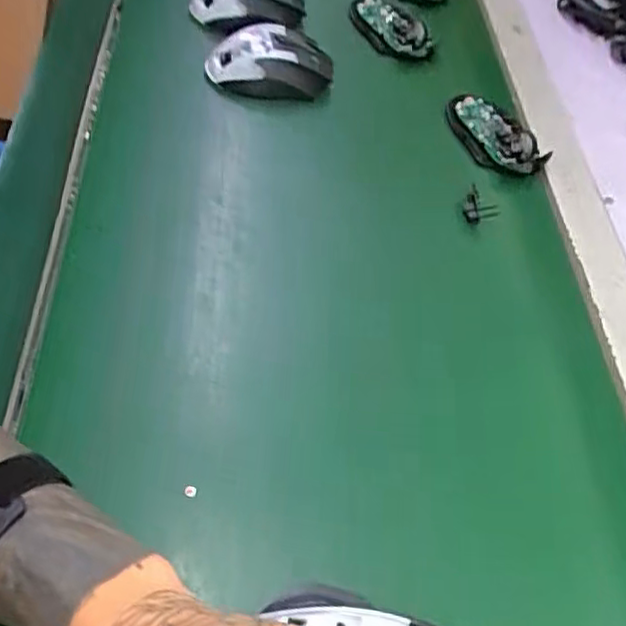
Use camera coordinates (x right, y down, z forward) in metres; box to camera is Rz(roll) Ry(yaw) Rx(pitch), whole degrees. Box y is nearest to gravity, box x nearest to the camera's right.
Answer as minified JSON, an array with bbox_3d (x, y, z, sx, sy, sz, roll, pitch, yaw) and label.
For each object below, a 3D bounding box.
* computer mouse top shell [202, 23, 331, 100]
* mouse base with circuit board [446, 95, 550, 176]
[{"bbox_3d":[-0.040,-0.230,0.621,0.111,0.055,0.059,1,51,-9],"label":"computer mouse top shell"},{"bbox_3d":[0.175,-0.174,0.642,0.061,0.026,0.103,-20,60,-18],"label":"mouse base with circuit board"}]

